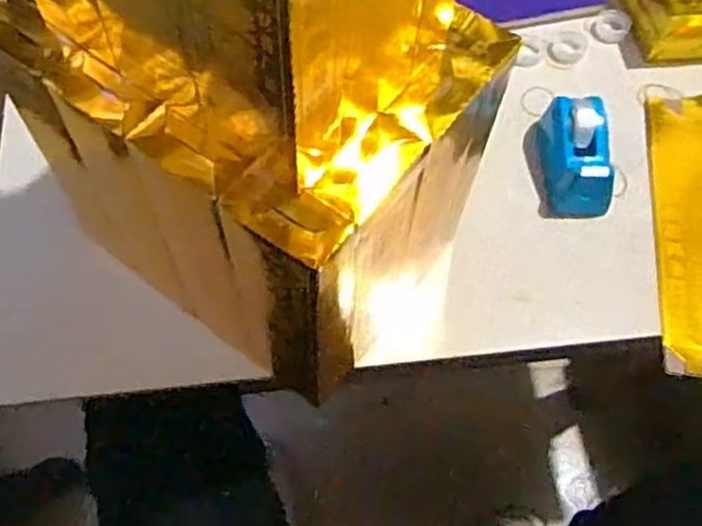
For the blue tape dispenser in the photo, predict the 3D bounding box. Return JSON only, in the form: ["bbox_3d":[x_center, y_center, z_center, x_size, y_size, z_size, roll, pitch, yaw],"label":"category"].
[{"bbox_3d":[0.212,-0.103,0.678,0.057,0.058,0.109,-1,62,-2],"label":"blue tape dispenser"}]

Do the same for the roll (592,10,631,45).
[{"bbox_3d":[0.289,-0.261,0.796,0.038,0.017,0.038,0,61,-1],"label":"roll"}]

